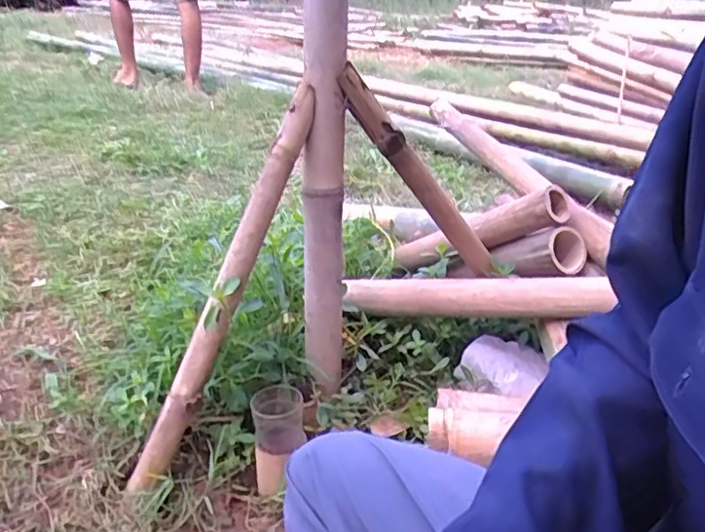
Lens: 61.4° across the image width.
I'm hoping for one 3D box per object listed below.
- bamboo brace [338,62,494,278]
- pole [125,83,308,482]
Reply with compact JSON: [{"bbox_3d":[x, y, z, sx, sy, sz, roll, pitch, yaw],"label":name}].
[{"bbox_3d":[0.103,-0.118,0.860,0.041,0.410,0.031,-46,36,-3],"label":"bamboo brace"},{"bbox_3d":[-0.158,0.030,0.758,0.034,0.534,0.049,26,3,42],"label":"pole"}]

